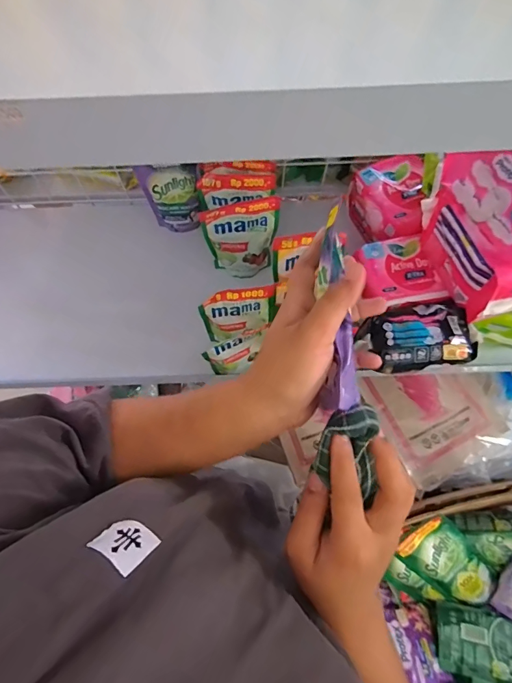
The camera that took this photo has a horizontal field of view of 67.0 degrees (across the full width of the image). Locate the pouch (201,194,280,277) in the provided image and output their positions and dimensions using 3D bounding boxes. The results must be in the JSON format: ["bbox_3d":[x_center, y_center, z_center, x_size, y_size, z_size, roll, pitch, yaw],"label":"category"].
[{"bbox_3d":[-0.016,-0.129,0.510,0.093,0.125,0.029,-8,71,-2],"label":"pouch"}]

